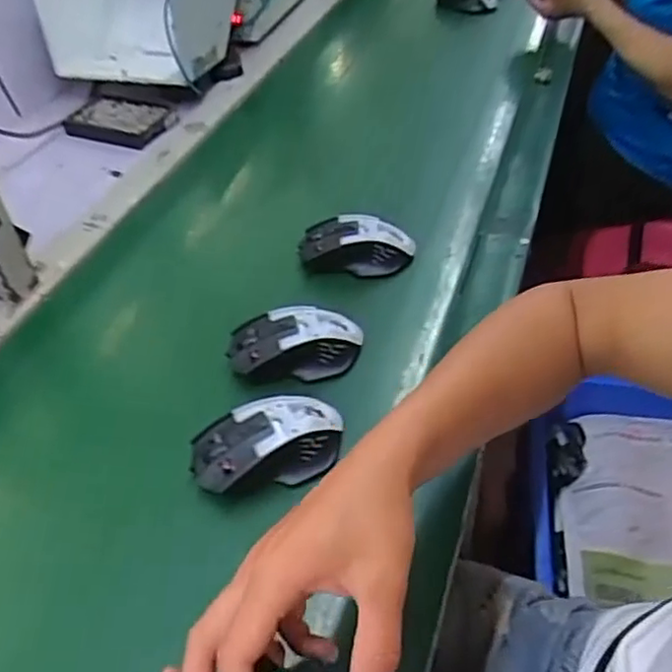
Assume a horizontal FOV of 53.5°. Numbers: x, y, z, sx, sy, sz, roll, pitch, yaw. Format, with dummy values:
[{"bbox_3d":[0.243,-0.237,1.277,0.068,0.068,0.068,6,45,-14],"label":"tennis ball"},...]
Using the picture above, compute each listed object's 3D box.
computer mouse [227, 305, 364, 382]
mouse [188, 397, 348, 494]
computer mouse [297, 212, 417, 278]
[{"bbox_3d":[-0.036,0.004,0.581,0.113,0.033,0.062,-8,44,-6],"label":"computer mouse"},{"bbox_3d":[-0.051,0.080,0.503,0.114,0.035,0.063,-17,46,-14],"label":"mouse"},{"bbox_3d":[0.020,-0.087,0.683,0.119,0.049,0.059,3,44,6],"label":"computer mouse"}]

